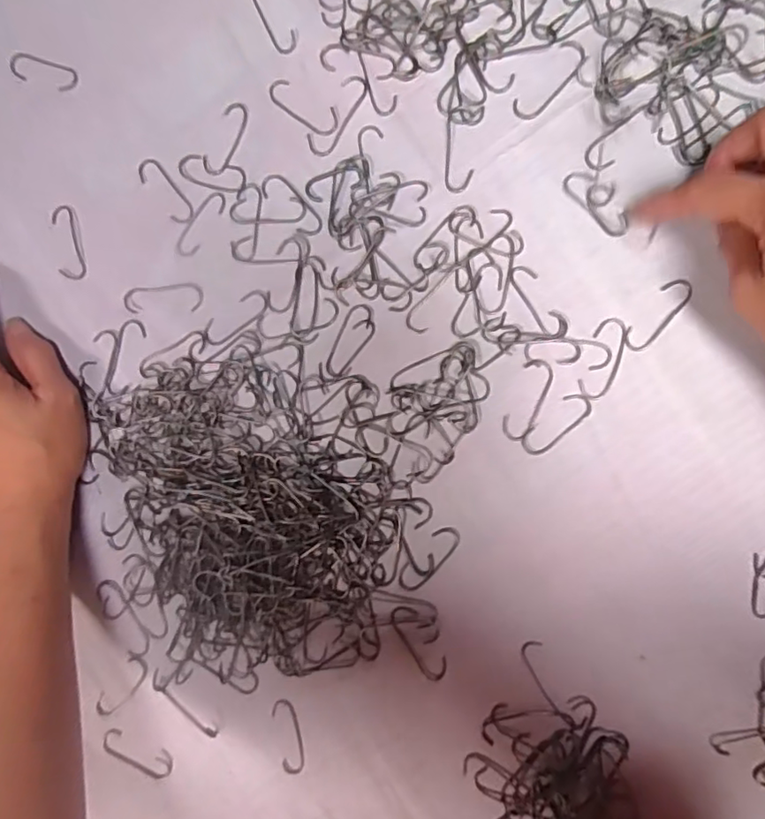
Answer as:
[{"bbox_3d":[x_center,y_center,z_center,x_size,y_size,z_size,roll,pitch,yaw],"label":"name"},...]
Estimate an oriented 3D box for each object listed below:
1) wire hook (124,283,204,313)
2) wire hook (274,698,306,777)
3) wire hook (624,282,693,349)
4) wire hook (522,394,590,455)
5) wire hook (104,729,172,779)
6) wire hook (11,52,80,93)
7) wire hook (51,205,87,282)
[{"bbox_3d":[-0.124,-0.064,0.329,0.045,0.004,0.016,0,81,1],"label":"wire hook"},{"bbox_3d":[-0.052,0.183,0.322,0.013,0.004,0.042,-12,89,7],"label":"wire hook"},{"bbox_3d":[0.142,-0.049,0.296,0.015,0.004,0.043,40,95,5],"label":"wire hook"},{"bbox_3d":[0.091,0.008,0.302,0.041,0.004,0.016,-43,86,6],"label":"wire hook"},{"bbox_3d":[-0.141,0.200,0.335,0.043,0.005,0.016,16,93,7],"label":"wire hook"},{"bbox_3d":[-0.199,-0.198,0.339,0.044,0.004,0.016,20,93,6],"label":"wire hook"},{"bbox_3d":[-0.180,-0.096,0.332,0.014,0.004,0.043,-8,90,7],"label":"wire hook"}]

